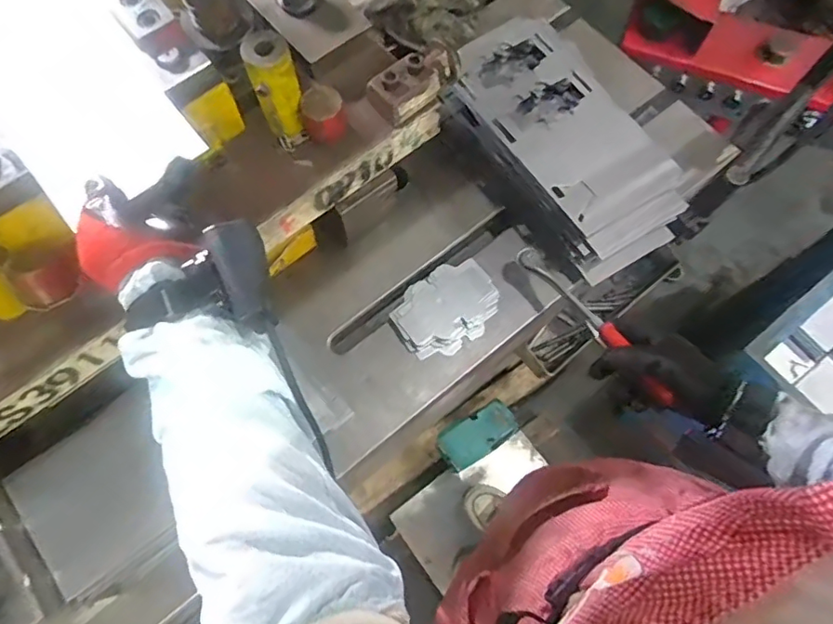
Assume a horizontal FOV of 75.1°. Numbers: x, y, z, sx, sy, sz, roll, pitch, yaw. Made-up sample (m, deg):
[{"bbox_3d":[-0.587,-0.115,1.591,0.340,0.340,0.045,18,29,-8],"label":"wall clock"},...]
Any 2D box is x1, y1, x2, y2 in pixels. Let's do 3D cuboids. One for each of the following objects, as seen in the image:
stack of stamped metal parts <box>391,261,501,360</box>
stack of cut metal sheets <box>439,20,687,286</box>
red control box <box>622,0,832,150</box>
[{"bbox_3d":[0.035,-0.004,0.606,0.116,0.019,0.085,-33,74,-10],"label":"stack of stamped metal parts"},{"bbox_3d":[0.165,-0.200,0.624,0.168,0.061,0.321,-27,73,-8],"label":"stack of cut metal sheets"},{"bbox_3d":[0.671,-0.460,1.048,0.543,0.181,0.141,21,73,7],"label":"red control box"}]

